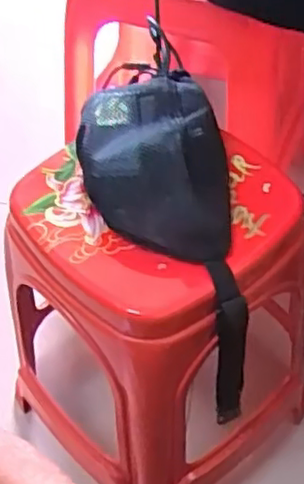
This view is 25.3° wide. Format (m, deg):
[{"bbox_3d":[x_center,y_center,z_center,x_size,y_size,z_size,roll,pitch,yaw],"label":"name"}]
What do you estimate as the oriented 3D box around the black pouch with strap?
[{"bbox_3d":[0.028,-0.020,0.686,0.147,0.103,0.339,-19,81,-12],"label":"black pouch with strap"}]

